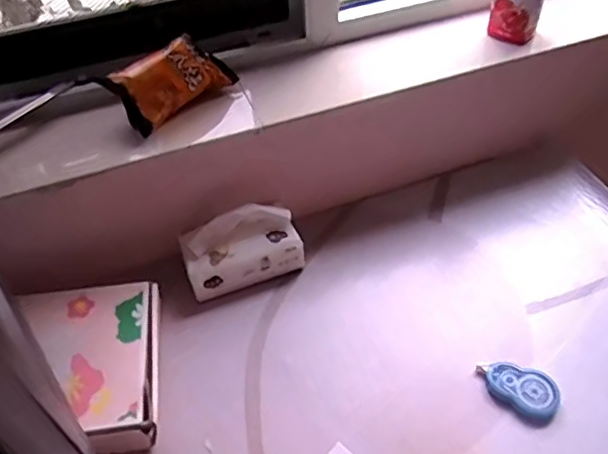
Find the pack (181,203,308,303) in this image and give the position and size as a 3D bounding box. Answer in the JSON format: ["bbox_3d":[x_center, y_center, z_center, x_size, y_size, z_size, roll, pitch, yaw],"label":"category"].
[{"bbox_3d":[-0.084,0.032,0.786,0.151,0.087,0.074,-20,53,-16],"label":"pack"}]

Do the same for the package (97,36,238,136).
[{"bbox_3d":[-0.166,-0.184,0.726,0.151,0.039,0.083,-39,101,-18],"label":"package"}]

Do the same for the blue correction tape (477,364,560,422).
[{"bbox_3d":[0.254,0.187,0.686,0.095,0.018,0.054,33,58,24],"label":"blue correction tape"}]

